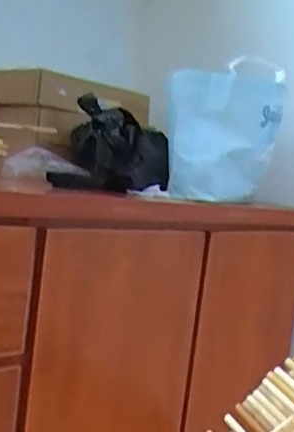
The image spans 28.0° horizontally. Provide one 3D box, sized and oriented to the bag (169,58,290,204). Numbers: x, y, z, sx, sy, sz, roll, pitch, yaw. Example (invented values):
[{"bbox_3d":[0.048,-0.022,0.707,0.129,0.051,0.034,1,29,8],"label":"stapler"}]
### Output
[{"bbox_3d":[0.168,-0.186,1.316,0.241,0.290,0.142,7,4,-8],"label":"bag"}]

